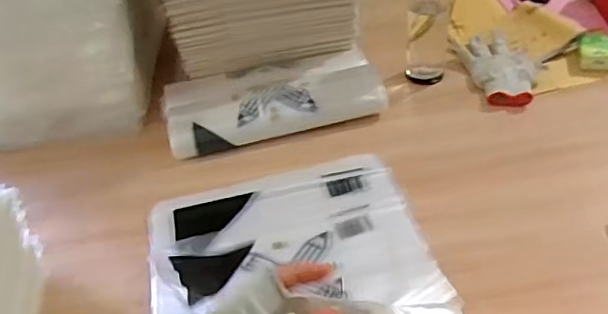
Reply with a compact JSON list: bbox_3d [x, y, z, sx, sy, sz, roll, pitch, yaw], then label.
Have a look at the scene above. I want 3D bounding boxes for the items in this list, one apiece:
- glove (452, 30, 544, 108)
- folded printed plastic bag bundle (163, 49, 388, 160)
[{"bbox_3d":[0.333,-0.149,0.931,0.109,0.029,0.201,-9,40,-2],"label":"glove"},{"bbox_3d":[-0.053,-0.102,0.914,0.340,0.049,0.190,-15,40,-9],"label":"folded printed plastic bag bundle"}]

